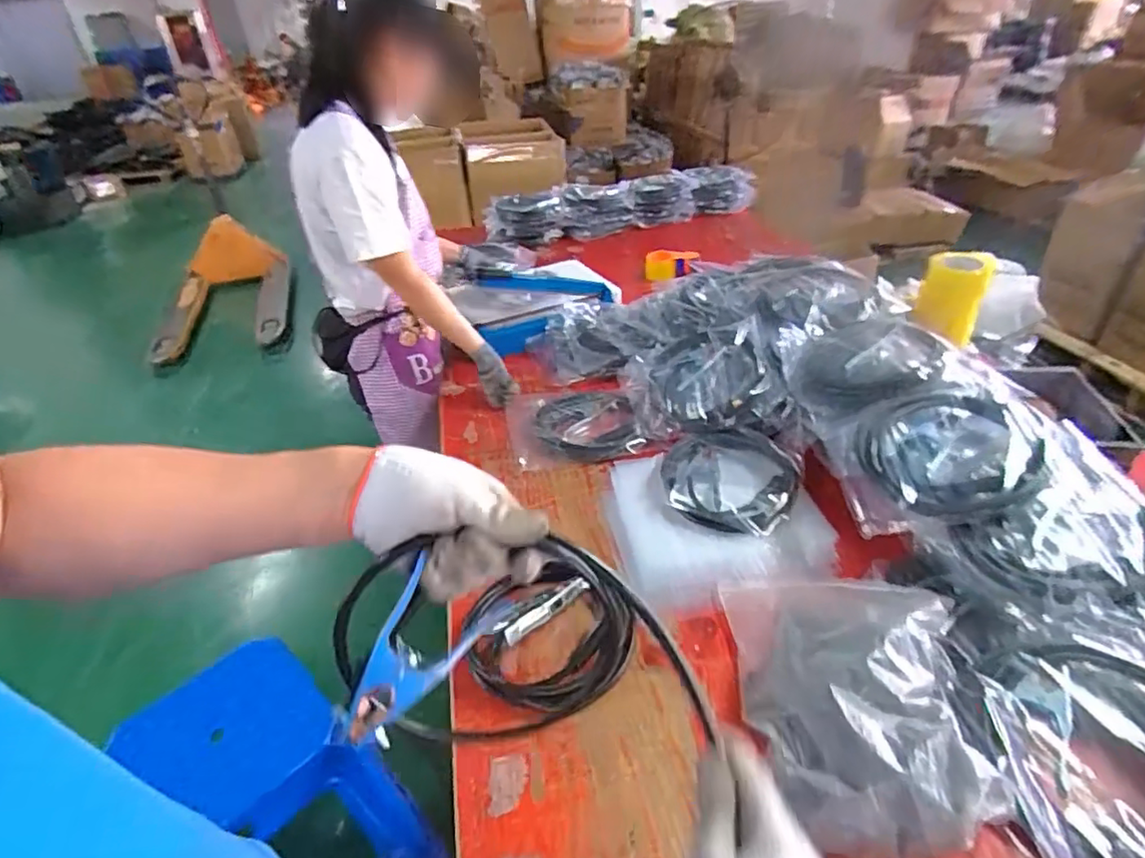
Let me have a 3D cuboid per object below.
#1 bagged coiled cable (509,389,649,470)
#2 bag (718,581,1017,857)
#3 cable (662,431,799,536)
[{"bbox_3d":[0.002,-0.005,1.228,0.259,0.059,0.253,-6,35,-2],"label":"bagged coiled cable"},{"bbox_3d":[0.323,0.286,0.691,0.242,0.094,0.326,0,35,6],"label":"bag"},{"bbox_3d":[0.267,0.076,1.035,0.228,0.036,0.229,10,38,19],"label":"cable"}]

